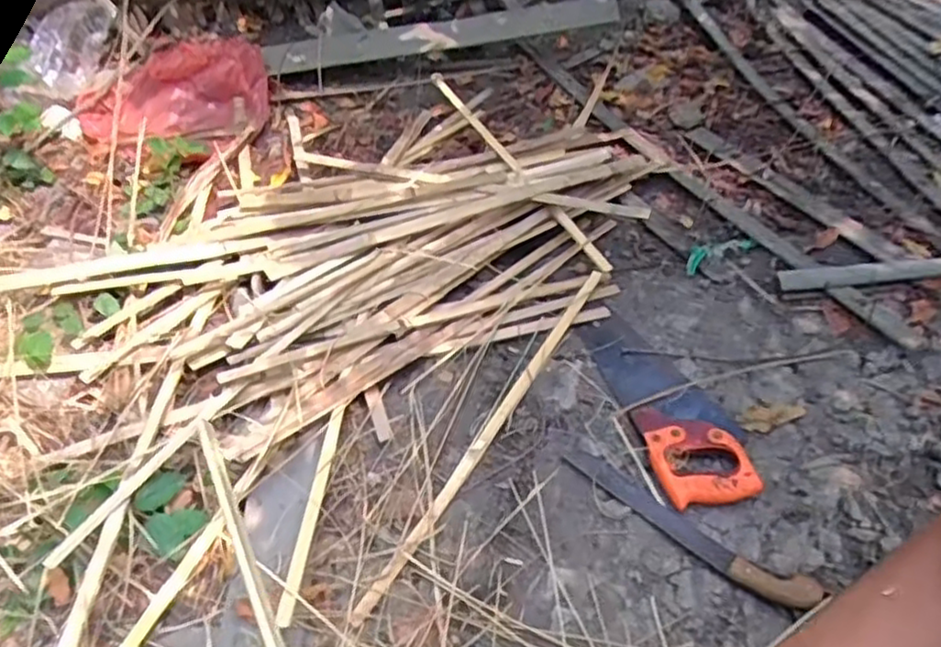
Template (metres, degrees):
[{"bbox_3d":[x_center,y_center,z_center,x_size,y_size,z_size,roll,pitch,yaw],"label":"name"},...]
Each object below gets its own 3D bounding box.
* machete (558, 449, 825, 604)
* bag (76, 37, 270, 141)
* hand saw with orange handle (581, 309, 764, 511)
[{"bbox_3d":[0.248,0.236,0.844,0.321,0.035,0.047,30,57,26],"label":"machete"},{"bbox_3d":[-0.618,-0.471,1.435,0.390,0.104,0.194,-4,49,0],"label":"bag"},{"bbox_3d":[0.268,0.097,0.962,0.124,0.021,0.324,-13,50,-10],"label":"hand saw with orange handle"}]

